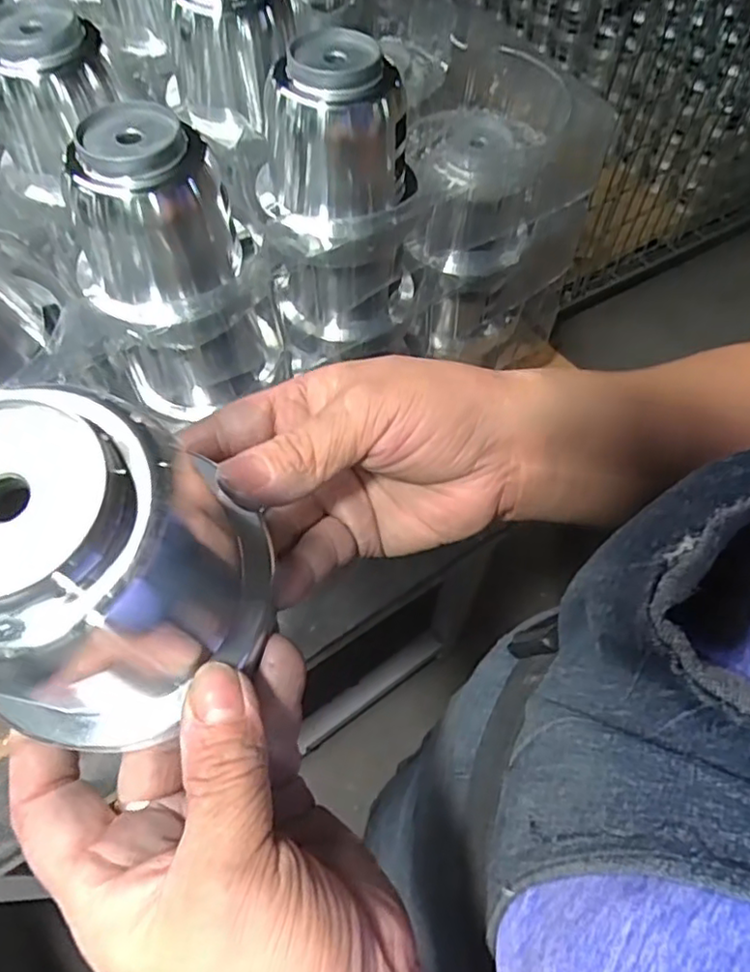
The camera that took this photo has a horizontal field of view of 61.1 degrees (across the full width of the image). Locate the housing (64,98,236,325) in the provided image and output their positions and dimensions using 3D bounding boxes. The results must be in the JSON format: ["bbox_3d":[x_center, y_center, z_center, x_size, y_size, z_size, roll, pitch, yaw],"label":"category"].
[{"bbox_3d":[-0.106,-0.125,0.305,0.065,0.078,0.064,7,59,4],"label":"housing"}]

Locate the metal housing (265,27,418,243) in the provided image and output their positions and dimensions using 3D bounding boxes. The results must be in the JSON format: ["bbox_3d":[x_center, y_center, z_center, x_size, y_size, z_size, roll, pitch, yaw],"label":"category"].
[{"bbox_3d":[-0.022,-0.182,0.333,0.066,0.073,0.069,0,59,0],"label":"metal housing"}]

